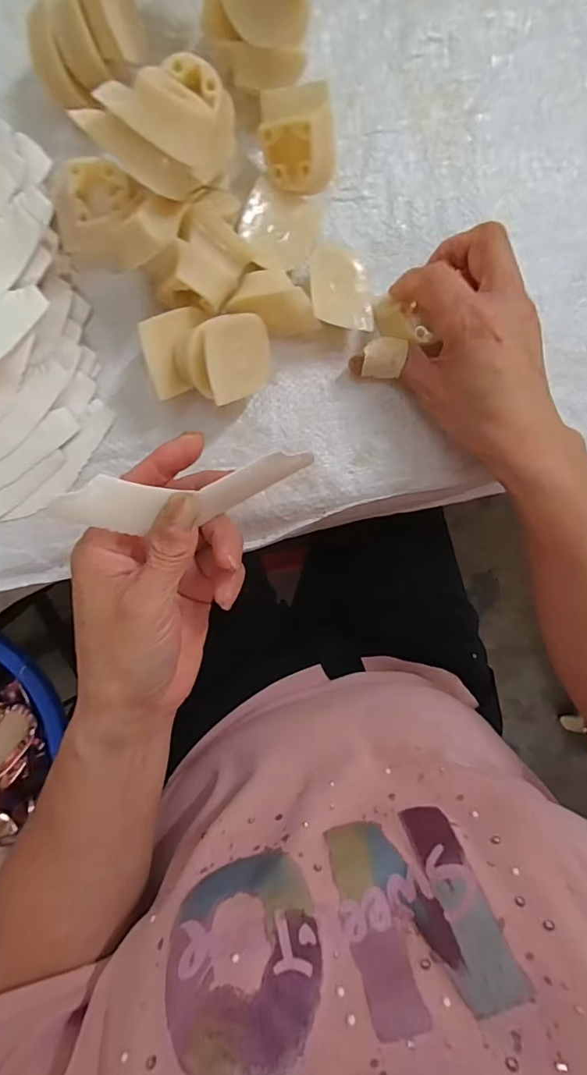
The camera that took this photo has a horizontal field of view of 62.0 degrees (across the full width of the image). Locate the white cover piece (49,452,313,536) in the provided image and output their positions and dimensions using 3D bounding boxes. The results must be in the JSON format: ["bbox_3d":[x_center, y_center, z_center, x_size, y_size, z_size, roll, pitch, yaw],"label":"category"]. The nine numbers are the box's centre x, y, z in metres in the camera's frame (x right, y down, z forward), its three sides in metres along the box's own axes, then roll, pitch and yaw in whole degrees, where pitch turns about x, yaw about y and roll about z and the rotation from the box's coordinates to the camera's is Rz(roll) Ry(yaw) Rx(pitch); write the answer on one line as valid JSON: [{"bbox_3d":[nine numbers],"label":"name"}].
[{"bbox_3d":[-0.043,-0.019,0.216,0.109,0.021,0.023,-13,95,-18],"label":"white cover piece"}]

